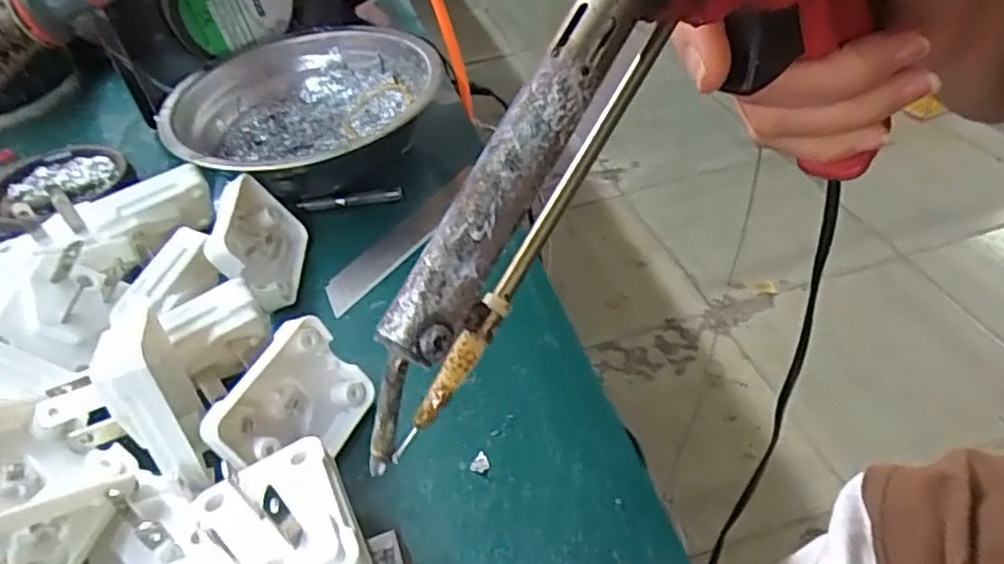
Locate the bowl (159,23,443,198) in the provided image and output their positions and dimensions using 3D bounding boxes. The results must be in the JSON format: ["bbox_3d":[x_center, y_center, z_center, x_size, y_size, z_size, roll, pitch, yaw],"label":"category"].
[{"bbox_3d":[-0.091,-0.081,0.339,0.125,0.035,0.143,-32,49,-23],"label":"bowl"}]

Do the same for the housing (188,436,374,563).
[{"bbox_3d":[-0.057,0.062,0.174,0.038,0.020,0.049,-25,36,-17],"label":"housing"}]

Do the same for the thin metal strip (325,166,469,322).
[{"bbox_3d":[-0.040,-0.022,0.298,0.021,0.004,0.097,22,52,28],"label":"thin metal strip"}]

